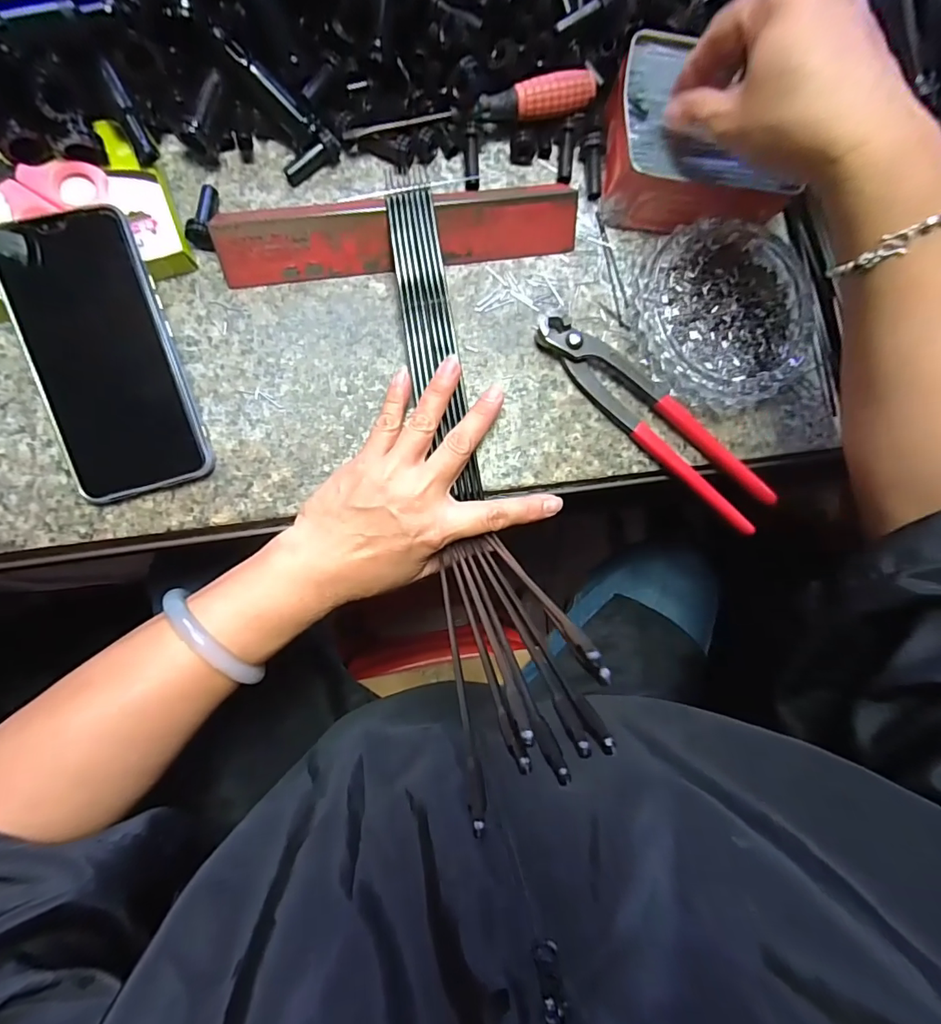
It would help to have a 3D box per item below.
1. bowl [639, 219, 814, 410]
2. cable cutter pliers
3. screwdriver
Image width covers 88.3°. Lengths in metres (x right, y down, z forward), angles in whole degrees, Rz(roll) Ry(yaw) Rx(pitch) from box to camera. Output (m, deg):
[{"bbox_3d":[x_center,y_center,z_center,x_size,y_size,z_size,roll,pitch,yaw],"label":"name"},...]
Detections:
[{"bbox_3d":[0.174,-0.135,0.333,0.123,0.029,0.121,0,86,-7],"label":"bowl"},{"bbox_3d":[0.122,-0.062,0.329,0.194,0.015,0.038,40,82,-3],"label":"cable cutter pliers"},{"bbox_3d":[0.001,-0.259,0.312,0.159,0.022,0.017,-13,88,-8],"label":"screwdriver"}]

